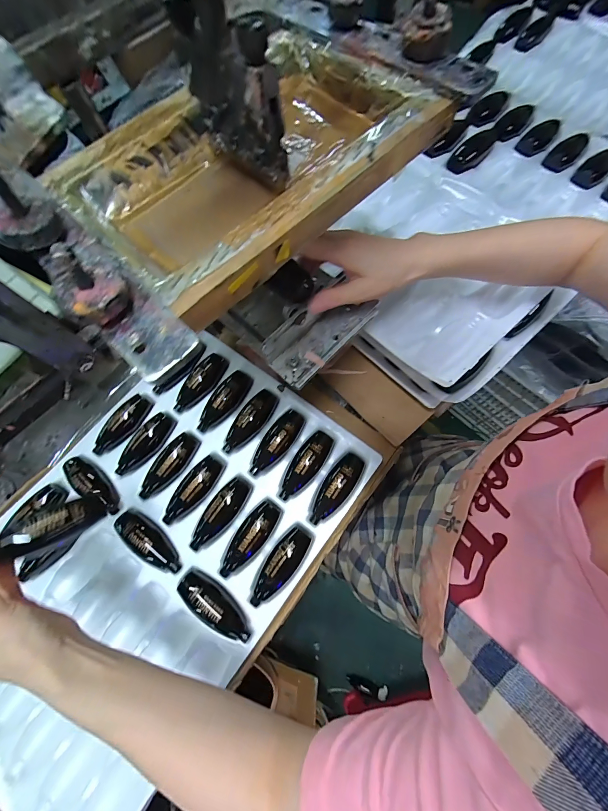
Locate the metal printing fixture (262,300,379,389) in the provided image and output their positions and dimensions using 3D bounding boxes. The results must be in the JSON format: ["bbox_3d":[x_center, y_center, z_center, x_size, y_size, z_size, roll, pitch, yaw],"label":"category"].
[{"bbox_3d":[0.023,-0.083,0.329,0.049,0.041,0.136,41,77,16],"label":"metal printing fixture"}]

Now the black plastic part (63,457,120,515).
[{"bbox_3d":[-0.292,0.106,0.420,0.108,0.017,0.032,37,76,15],"label":"black plastic part"}]

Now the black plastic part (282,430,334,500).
[{"bbox_3d":[0.001,0.077,0.414,0.038,0.027,0.099,33,75,14],"label":"black plastic part"}]

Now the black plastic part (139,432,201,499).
[{"bbox_3d":[-0.193,0.080,0.428,0.042,0.021,0.101,32,75,14],"label":"black plastic part"}]

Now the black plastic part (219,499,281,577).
[{"bbox_3d":[-0.071,0.168,0.391,0.036,0.027,0.102,35,75,14],"label":"black plastic part"}]

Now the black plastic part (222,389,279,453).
[{"bbox_3d":[-0.080,0.020,0.439,0.039,0.027,0.103,43,78,16],"label":"black plastic part"}]

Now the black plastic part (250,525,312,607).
[{"bbox_3d":[-0.031,0.200,0.386,0.038,0.030,0.101,35,76,14],"label":"black plastic part"}]

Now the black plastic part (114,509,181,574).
[{"bbox_3d":[-0.200,0.174,0.395,0.103,0.021,0.037,34,75,14],"label":"black plastic part"}]

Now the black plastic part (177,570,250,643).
[{"bbox_3d":[-0.106,0.240,0.369,0.100,0.021,0.036,31,75,13],"label":"black plastic part"}]

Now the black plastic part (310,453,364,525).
[{"bbox_3d":[0.042,0.109,0.403,0.036,0.031,0.098,34,75,14],"label":"black plastic part"}]

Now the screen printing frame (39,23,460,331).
[{"bbox_3d":[-0.037,-0.174,0.216,0.227,0.034,0.166,-42,73,-11],"label":"screen printing frame"}]

